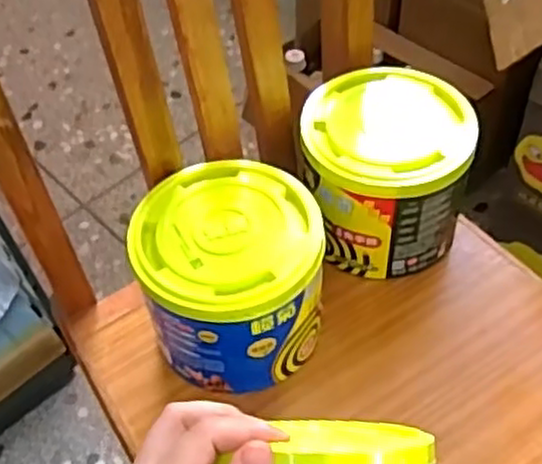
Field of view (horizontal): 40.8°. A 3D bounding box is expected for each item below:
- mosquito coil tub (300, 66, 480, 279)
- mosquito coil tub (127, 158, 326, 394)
[{"bbox_3d":[0.094,-0.052,0.603,0.129,0.120,0.129,-1,52,2],"label":"mosquito coil tub"},{"bbox_3d":[-0.028,0.032,0.550,0.129,0.109,0.139,-1,52,2],"label":"mosquito coil tub"}]

